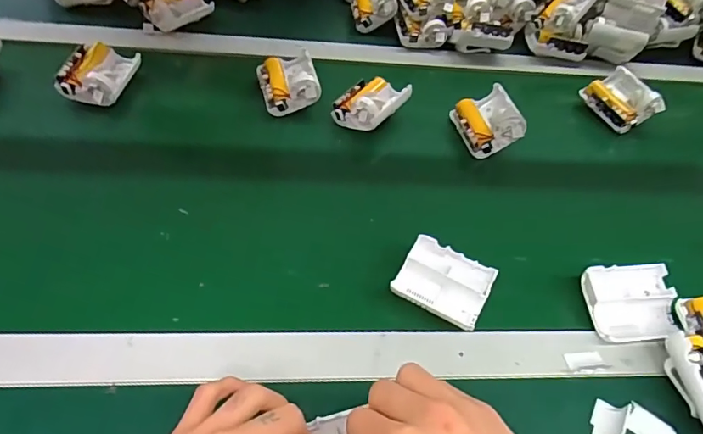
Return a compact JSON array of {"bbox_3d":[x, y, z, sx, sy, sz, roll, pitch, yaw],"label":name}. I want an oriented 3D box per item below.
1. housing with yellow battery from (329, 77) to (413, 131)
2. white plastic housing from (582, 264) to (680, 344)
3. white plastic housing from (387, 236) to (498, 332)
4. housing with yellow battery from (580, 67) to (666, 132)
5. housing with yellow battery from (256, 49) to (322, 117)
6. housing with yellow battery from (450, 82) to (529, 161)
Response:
[{"bbox_3d":[0.023,-0.135,0.580,0.062,0.058,0.079,37,56,20],"label":"housing with yellow battery"},{"bbox_3d":[0.259,0.078,0.443,0.082,0.018,0.067,-3,74,-15],"label":"white plastic housing"},{"bbox_3d":[0.084,0.061,0.440,0.078,0.022,0.063,27,53,14],"label":"white plastic housing"},{"bbox_3d":[0.362,-0.157,0.636,0.071,0.039,0.088,-20,57,-22],"label":"housing with yellow battery"},{"bbox_3d":[-0.079,-0.171,0.589,0.068,0.032,0.084,-19,60,-3],"label":"housing with yellow battery"},{"bbox_3d":[0.164,-0.115,0.577,0.069,0.027,0.084,-30,55,17],"label":"housing with yellow battery"}]

